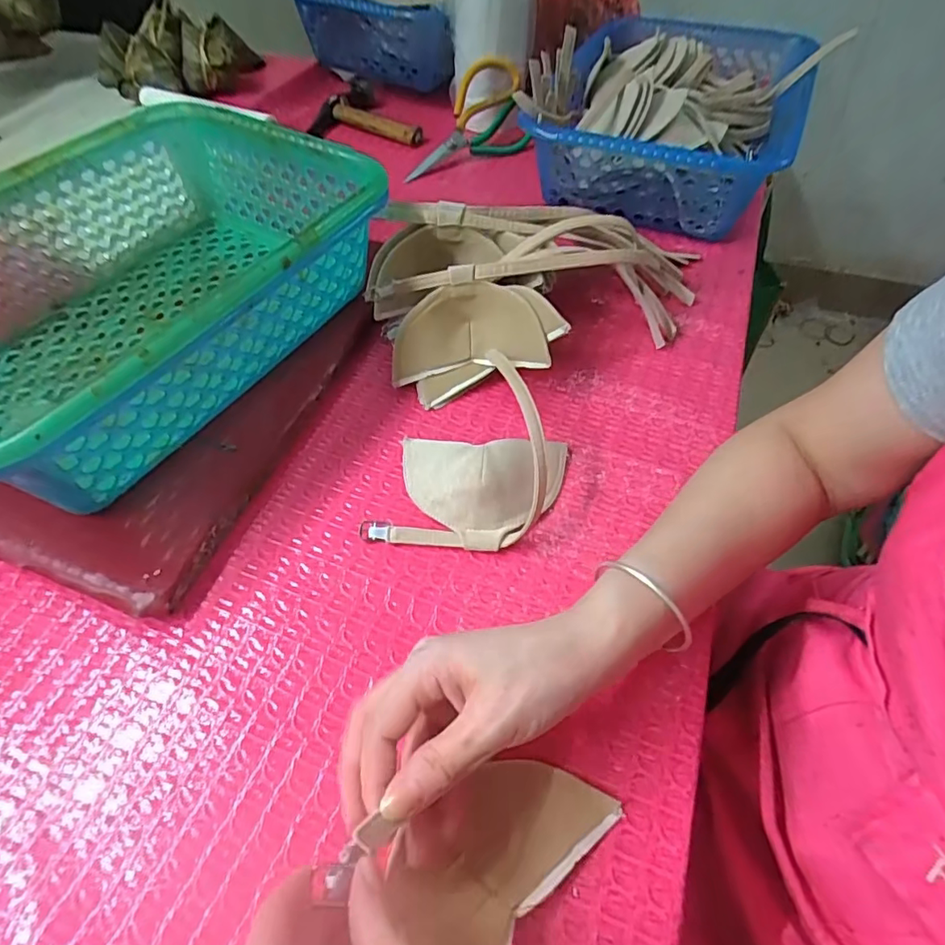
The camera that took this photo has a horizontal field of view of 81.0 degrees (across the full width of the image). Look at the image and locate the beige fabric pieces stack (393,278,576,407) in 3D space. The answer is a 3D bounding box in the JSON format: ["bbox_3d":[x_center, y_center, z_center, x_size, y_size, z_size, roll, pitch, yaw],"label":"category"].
[{"bbox_3d":[0.001,-0.103,0.440,0.130,0.065,0.077,-7,53,-4],"label":"beige fabric pieces stack"}]

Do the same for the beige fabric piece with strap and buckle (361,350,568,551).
[{"bbox_3d":[0.002,-0.011,0.378,0.113,0.058,0.132,14,55,12],"label":"beige fabric piece with strap and buckle"}]

